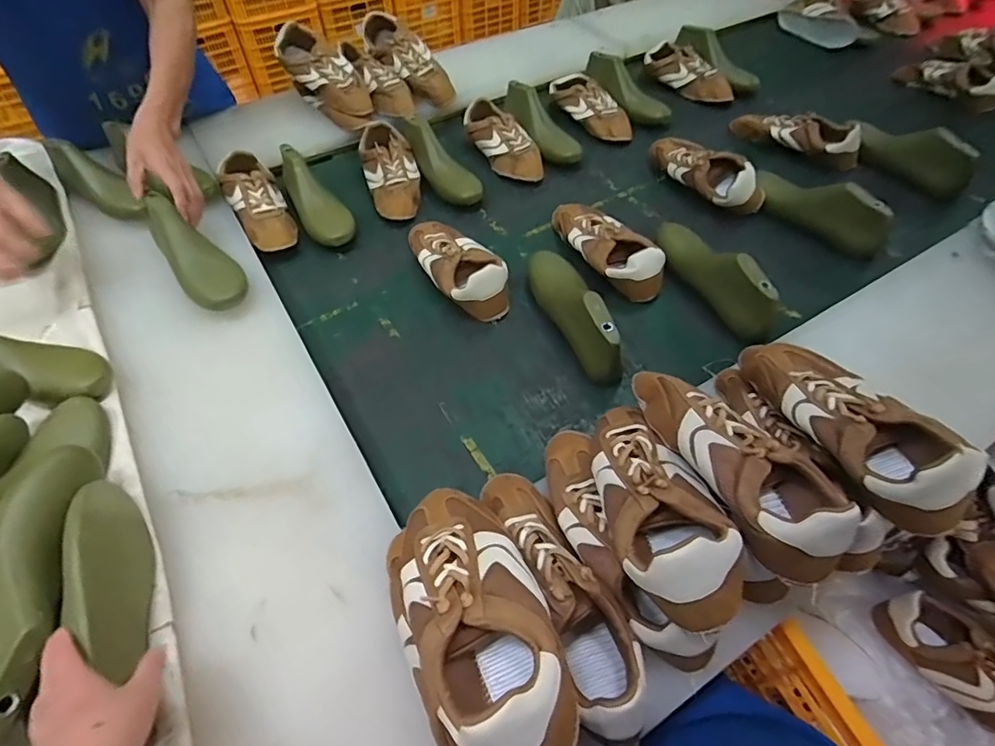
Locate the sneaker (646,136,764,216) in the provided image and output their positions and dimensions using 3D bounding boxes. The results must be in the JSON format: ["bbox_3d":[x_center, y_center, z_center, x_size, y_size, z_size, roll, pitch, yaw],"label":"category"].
[{"bbox_3d":[0.386,-0.385,0.979,0.089,0.072,0.253,-29,59,-18],"label":"sneaker"}]

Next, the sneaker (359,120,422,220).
[{"bbox_3d":[-0.199,-0.381,0.977,0.101,0.077,0.231,-14,53,-10],"label":"sneaker"}]

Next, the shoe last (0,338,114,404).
[{"bbox_3d":[-0.600,-0.024,0.647,0.238,0.078,0.079,16,56,12],"label":"shoe last"}]

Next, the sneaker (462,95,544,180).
[{"bbox_3d":[0.015,-0.463,1.044,0.091,0.074,0.223,-27,57,-19],"label":"sneaker"}]

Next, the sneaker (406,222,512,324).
[{"bbox_3d":[-0.067,-0.183,0.826,0.102,0.066,0.238,-27,57,-19],"label":"sneaker"}]

